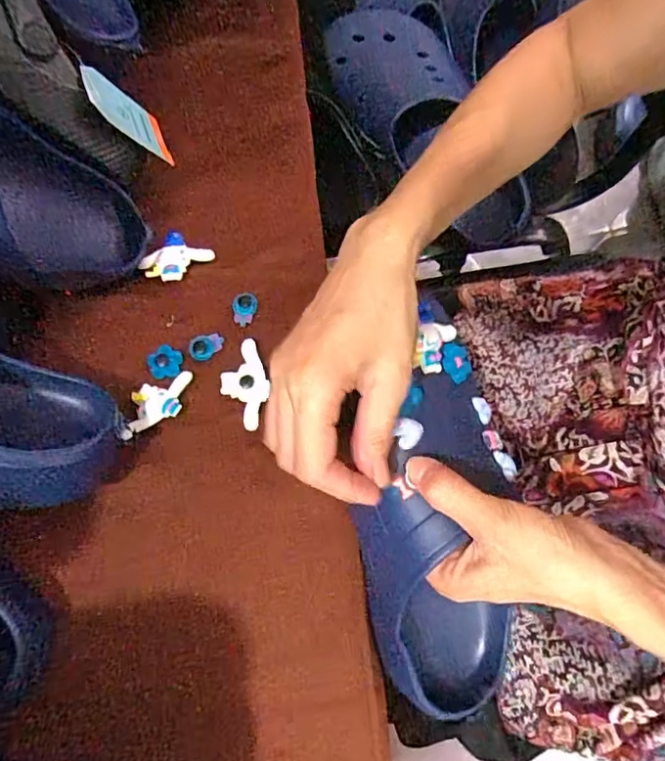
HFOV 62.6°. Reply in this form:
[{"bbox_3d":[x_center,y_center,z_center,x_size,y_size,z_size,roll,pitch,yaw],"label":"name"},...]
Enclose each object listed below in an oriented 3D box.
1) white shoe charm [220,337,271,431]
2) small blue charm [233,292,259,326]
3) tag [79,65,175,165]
[{"bbox_3d":[-0.063,0.004,0.399,0.032,0.014,0.064,-17,73,-4],"label":"white shoe charm"},{"bbox_3d":[-0.066,-0.055,0.415,0.019,0.008,0.025,-8,72,-1],"label":"small blue charm"},{"bbox_3d":[-0.153,-0.199,0.408,0.005,0.077,0.045,-24,69,24],"label":"tag"}]

